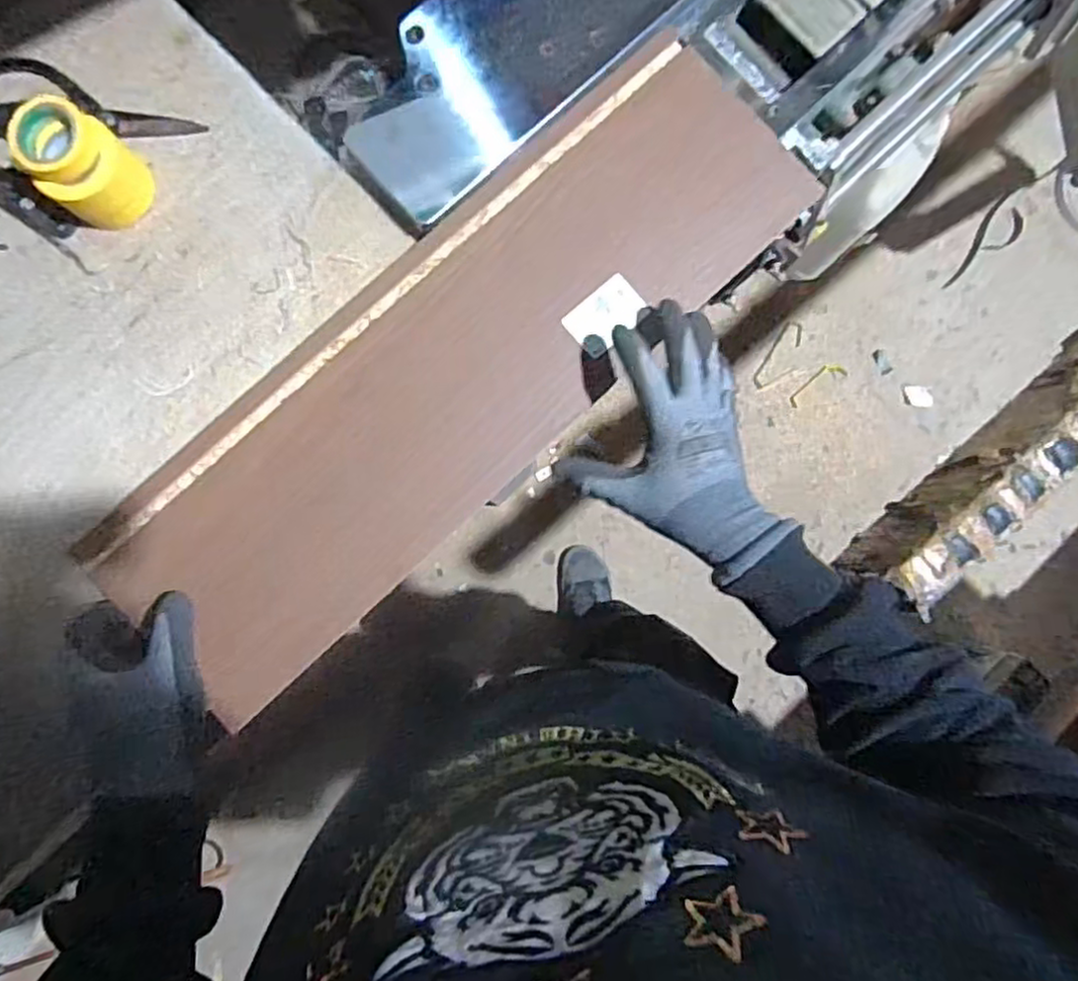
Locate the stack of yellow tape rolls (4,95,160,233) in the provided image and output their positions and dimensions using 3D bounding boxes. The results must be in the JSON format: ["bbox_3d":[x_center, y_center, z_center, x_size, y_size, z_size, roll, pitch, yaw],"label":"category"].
[{"bbox_3d":[-0.348,-0.247,0.538,0.079,0.069,0.065,33,87,-1],"label":"stack of yellow tape rolls"}]

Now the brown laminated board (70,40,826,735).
[{"bbox_3d":[-0.061,-0.102,0.552,0.605,0.027,0.191,-43,90,-3],"label":"brown laminated board"}]

